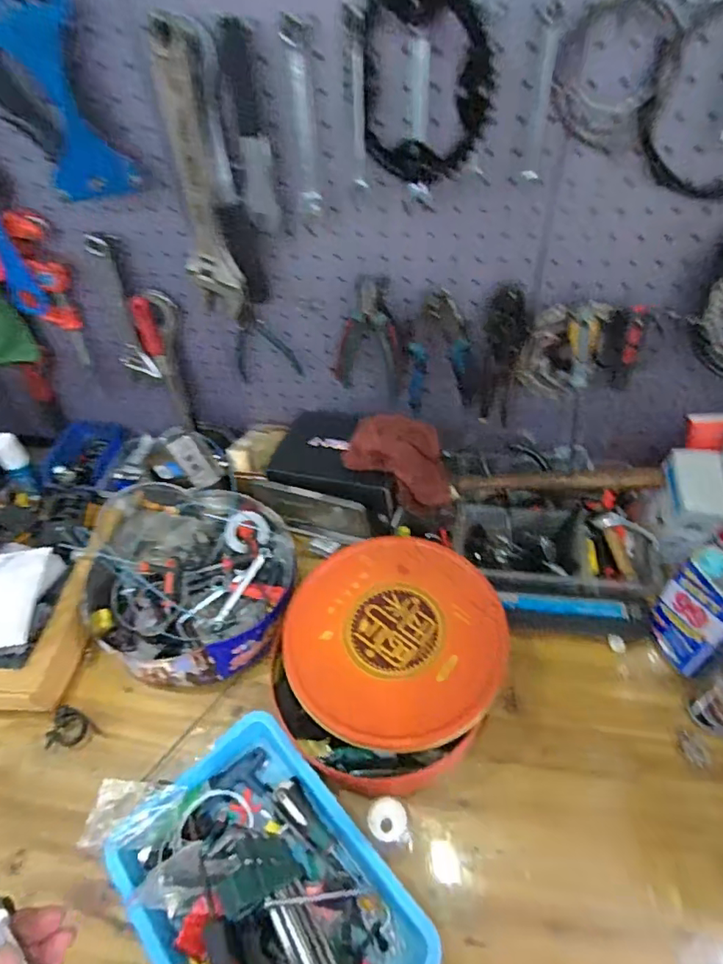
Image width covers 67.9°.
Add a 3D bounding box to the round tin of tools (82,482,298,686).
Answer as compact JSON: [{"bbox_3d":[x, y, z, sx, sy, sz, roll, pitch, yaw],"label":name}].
[{"bbox_3d":[-0.259,0.141,0.804,0.307,0.092,0.298,-2,49,3],"label":"round tin of tools"}]

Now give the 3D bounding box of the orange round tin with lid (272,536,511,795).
[{"bbox_3d":[0.040,0.226,0.690,0.264,0.111,0.282,-2,49,3],"label":"orange round tin with lid"}]

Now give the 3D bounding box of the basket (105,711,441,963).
[{"bbox_3d":[-0.102,0.434,0.565,0.222,0.069,0.321,-36,55,-24],"label":"basket"}]

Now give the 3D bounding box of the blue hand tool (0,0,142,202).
[{"bbox_3d":[-0.340,-0.428,0.602,0.117,0.199,0.009,0,49,5],"label":"blue hand tool"}]

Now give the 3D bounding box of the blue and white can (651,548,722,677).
[{"bbox_3d":[0.421,0.166,0.666,0.042,0.168,0.097,-13,49,-7],"label":"blue and white can"}]

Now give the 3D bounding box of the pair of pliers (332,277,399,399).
[{"bbox_3d":[0.008,-0.203,0.751,0.099,0.177,0.034,13,52,14],"label":"pair of pliers"}]

